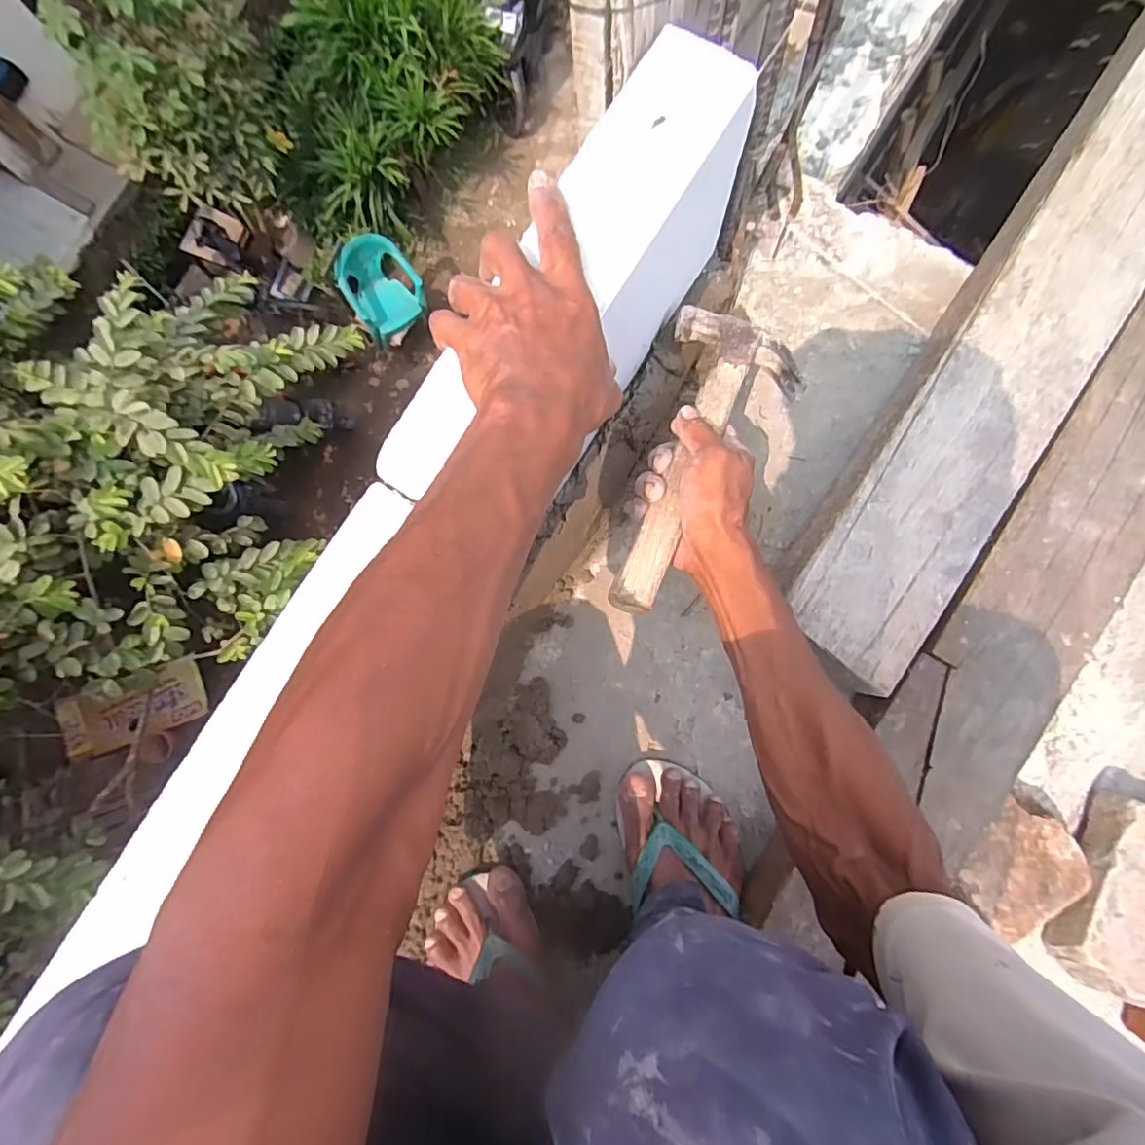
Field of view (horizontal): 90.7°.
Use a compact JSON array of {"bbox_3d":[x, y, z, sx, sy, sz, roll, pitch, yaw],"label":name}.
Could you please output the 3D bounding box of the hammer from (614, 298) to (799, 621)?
[{"bbox_3d":[0.107,-0.097,0.480,0.116,0.023,0.294,22,71,3],"label":"hammer"}]

